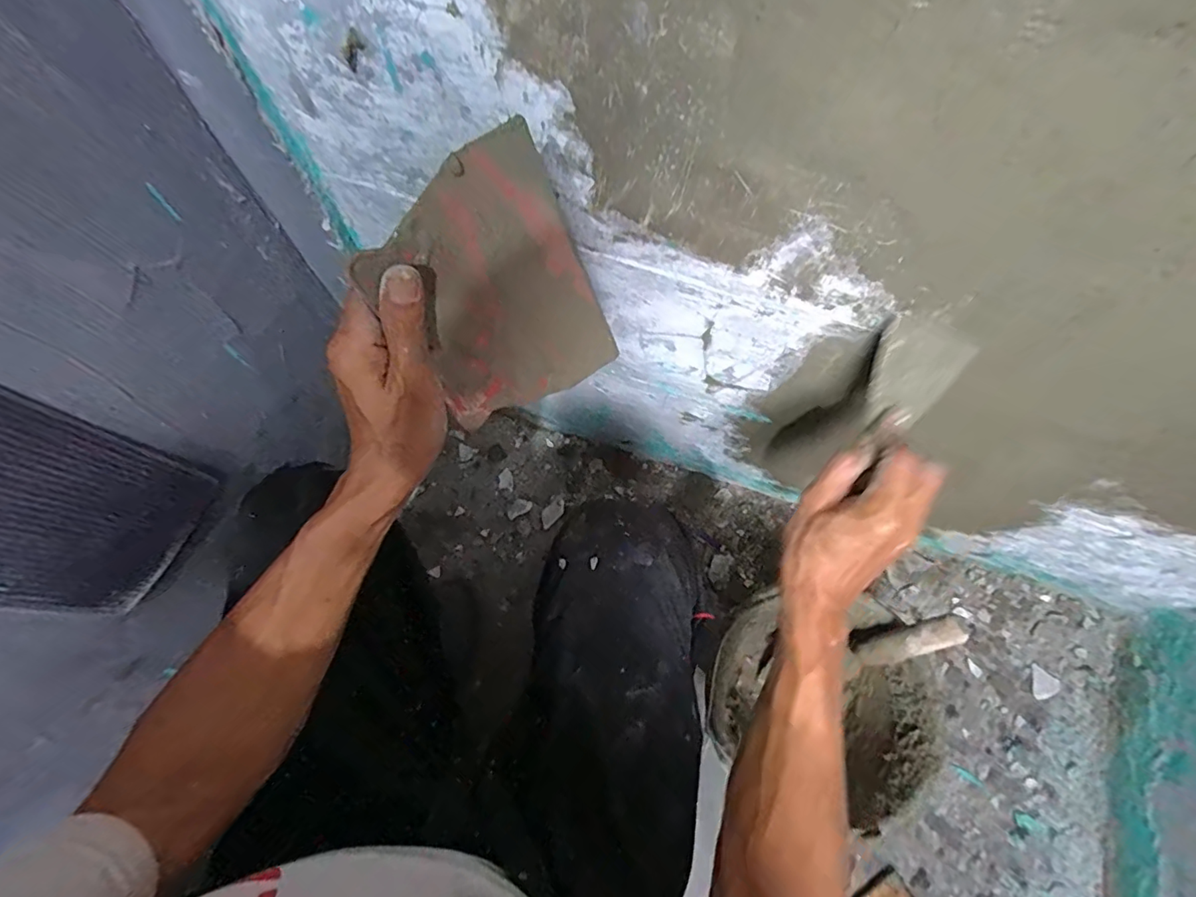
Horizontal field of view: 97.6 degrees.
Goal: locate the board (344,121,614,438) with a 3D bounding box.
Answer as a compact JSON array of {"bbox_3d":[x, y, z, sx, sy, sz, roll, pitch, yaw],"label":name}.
[{"bbox_3d":[-0.064,-0.095,0.342,0.125,0.168,0.006,-33,42,-7],"label":"board"}]

